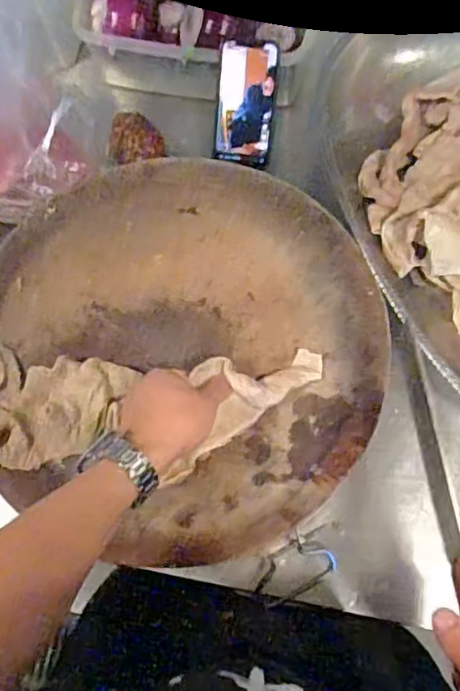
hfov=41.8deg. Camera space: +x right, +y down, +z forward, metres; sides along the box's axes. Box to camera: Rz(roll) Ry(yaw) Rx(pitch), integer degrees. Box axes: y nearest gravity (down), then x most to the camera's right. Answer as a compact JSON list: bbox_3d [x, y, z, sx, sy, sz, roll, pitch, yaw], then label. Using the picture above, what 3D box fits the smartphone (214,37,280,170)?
[{"bbox_3d":[0.018,-0.267,0.671,0.063,0.129,0.007,5,25,-2],"label":"smartphone"}]

